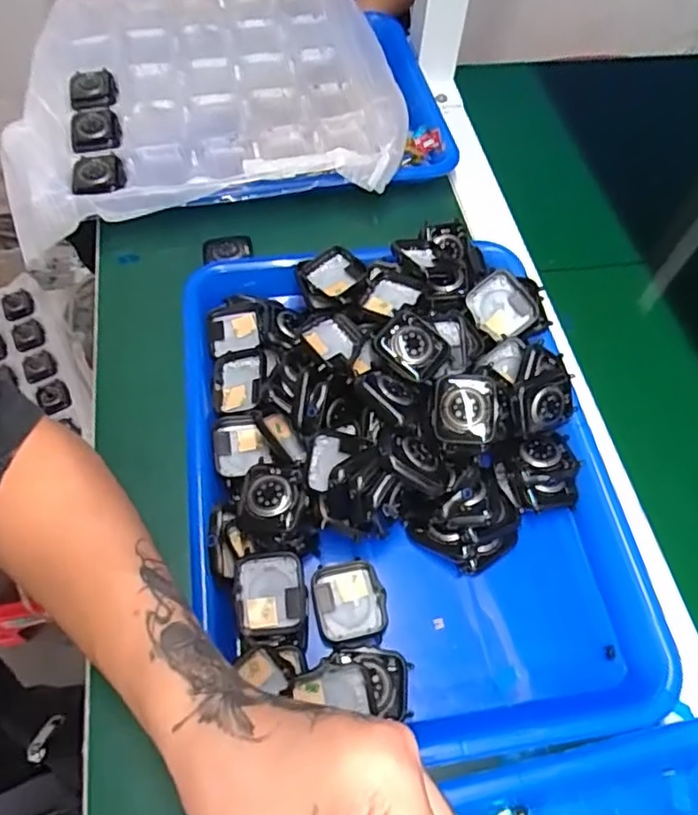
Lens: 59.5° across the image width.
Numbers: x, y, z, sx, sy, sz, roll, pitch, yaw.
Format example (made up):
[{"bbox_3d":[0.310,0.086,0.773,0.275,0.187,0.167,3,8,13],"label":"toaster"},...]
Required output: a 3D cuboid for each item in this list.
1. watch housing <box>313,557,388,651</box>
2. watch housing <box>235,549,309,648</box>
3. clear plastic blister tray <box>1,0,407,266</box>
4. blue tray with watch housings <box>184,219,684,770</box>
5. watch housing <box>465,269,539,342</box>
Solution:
[{"bbox_3d":[0.000,0.111,0.343,0.038,0.013,0.047,-10,62,-7],"label":"watch housing"},{"bbox_3d":[-0.042,0.105,0.333,0.037,0.017,0.046,-7,61,-6],"label":"watch housing"},{"bbox_3d":[-0.124,-0.283,0.541,0.312,0.027,0.313,-6,64,-3],"label":"clear plastic blister tray"},{"bbox_3d":[0.030,0.028,0.366,0.245,0.055,0.323,-9,61,-7],"label":"blue tray with watch housings"},{"bbox_3d":[0.102,-0.067,0.408,0.039,0.014,0.041,-39,96,2],"label":"watch housing"}]

